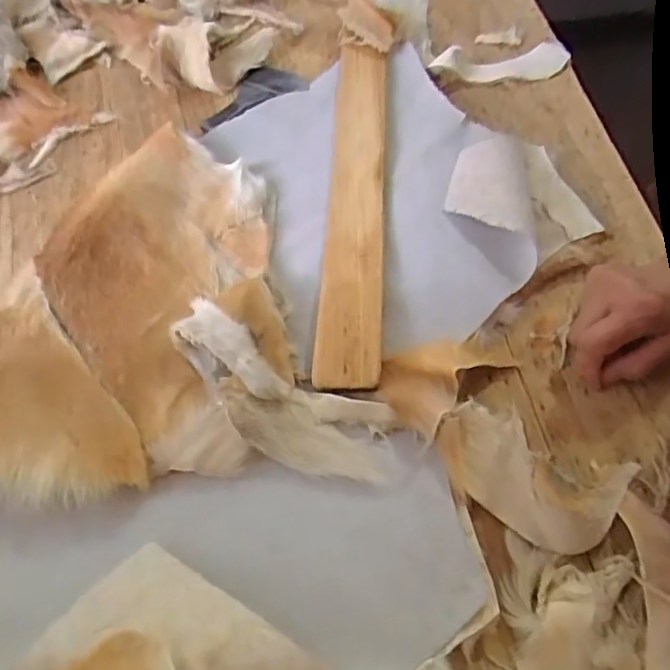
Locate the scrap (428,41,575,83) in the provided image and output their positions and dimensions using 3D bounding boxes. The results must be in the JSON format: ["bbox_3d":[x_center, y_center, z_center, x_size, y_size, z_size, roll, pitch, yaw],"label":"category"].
[{"bbox_3d":[0.186,-0.304,0.650,0.153,0.022,0.050,-13,59,-4],"label":"scrap"}]

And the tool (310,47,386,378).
[{"bbox_3d":[0.022,-0.137,0.550,0.052,0.015,0.408,4,59,1],"label":"tool"}]

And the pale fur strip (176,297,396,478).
[{"bbox_3d":[-0.043,0.045,0.435,0.195,0.023,0.074,25,64,18],"label":"pale fur strip"}]

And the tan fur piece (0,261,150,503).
[{"bbox_3d":[-0.225,0.033,0.437,0.196,0.030,0.161,8,60,9],"label":"tan fur piece"}]

